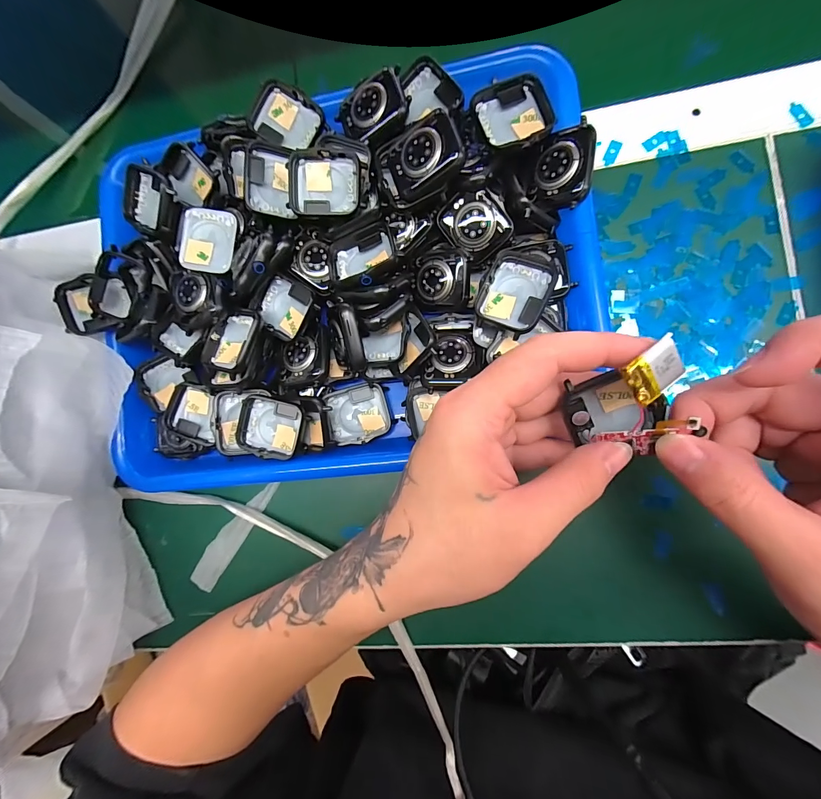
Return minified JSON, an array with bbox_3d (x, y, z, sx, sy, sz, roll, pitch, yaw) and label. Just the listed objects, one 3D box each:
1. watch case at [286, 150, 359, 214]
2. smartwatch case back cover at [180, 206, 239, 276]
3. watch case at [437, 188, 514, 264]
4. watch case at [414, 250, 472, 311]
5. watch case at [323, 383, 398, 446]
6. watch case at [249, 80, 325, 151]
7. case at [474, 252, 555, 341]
[{"bbox_3d":[-0.051,-0.131,0.217,0.042,0.012,0.033,1,87,9],"label":"watch case"},{"bbox_3d":[-0.129,-0.100,0.227,0.033,0.009,0.039,10,88,10],"label":"smartwatch case back cover"},{"bbox_3d":[0.040,-0.107,0.221,0.033,0.015,0.038,-36,82,5],"label":"watch case"},{"bbox_3d":[0.019,-0.076,0.230,0.038,0.011,0.037,4,103,23],"label":"watch case"},{"bbox_3d":[-0.034,0.009,0.243,0.044,0.016,0.038,-12,90,-10],"label":"watch case"},{"bbox_3d":[-0.079,-0.180,0.235,0.041,0.010,0.034,23,94,-12],"label":"watch case"},{"bbox_3d":[0.060,-0.062,0.208,0.037,0.013,0.045,24,91,10],"label":"case"}]

